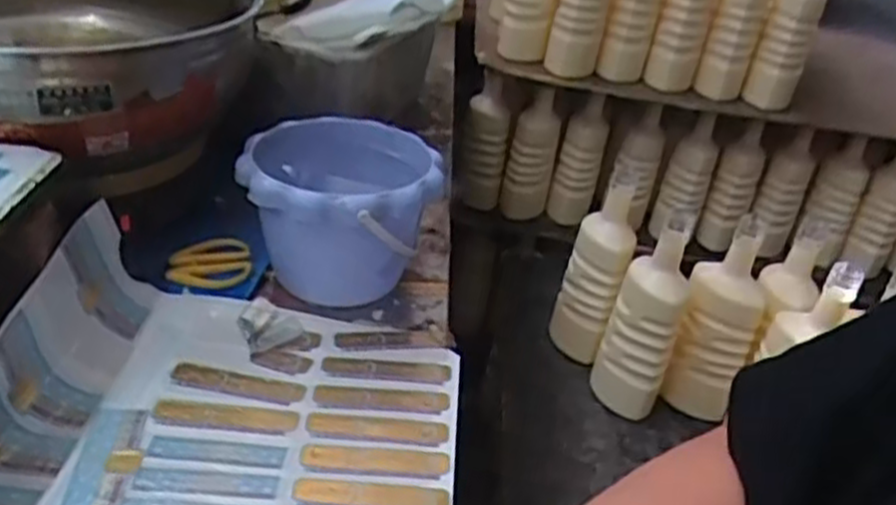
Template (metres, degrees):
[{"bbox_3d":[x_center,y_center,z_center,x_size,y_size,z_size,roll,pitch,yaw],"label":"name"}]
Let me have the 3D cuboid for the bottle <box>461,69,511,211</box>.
[{"bbox_3d":[0.067,-0.194,1.380,0.084,0.258,0.070,12,30,3],"label":"bottle"}]

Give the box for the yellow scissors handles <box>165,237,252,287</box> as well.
[{"bbox_3d":[-0.194,0.007,0.648,0.063,0.011,0.052,-7,49,-14],"label":"yellow scissors handles"}]

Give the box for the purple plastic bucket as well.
[{"bbox_3d":[-0.085,-0.027,0.643,0.144,0.119,0.139,5,32,-3],"label":"purple plastic bucket"}]

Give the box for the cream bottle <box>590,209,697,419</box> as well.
[{"bbox_3d":[0.234,0.076,0.940,0.080,0.265,0.072,17,31,11],"label":"cream bottle"}]

